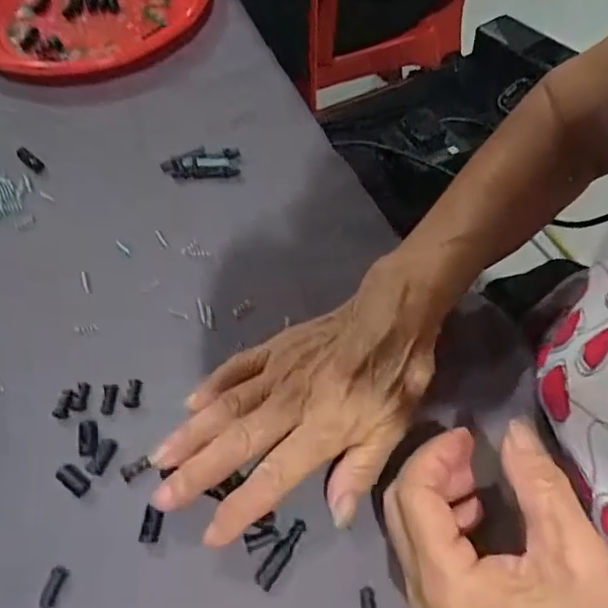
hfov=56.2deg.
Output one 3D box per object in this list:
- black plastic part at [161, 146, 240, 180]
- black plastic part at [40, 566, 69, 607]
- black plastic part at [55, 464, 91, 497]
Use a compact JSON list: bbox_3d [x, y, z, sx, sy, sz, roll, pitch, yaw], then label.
[{"bbox_3d":[-0.077,-0.105,0.423,0.056,0.006,0.024,-2,57,2],"label":"black plastic part"},{"bbox_3d":[-0.121,0.137,0.275,0.007,0.007,0.019,15,59,12],"label":"black plastic part"},{"bbox_3d":[-0.122,0.093,0.301,0.019,0.007,0.010,32,64,20],"label":"black plastic part"}]

